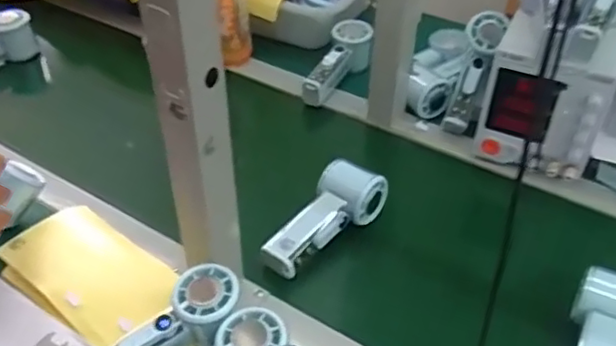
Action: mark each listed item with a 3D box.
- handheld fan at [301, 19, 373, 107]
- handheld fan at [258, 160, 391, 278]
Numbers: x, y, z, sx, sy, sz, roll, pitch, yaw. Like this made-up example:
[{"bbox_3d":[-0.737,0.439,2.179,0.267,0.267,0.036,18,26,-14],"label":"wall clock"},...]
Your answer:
[{"bbox_3d":[0.047,-0.158,0.858,0.054,0.048,0.168,14,42,16],"label":"handheld fan"},{"bbox_3d":[0.017,0.046,0.632,0.061,0.044,0.142,26,46,27],"label":"handheld fan"}]

